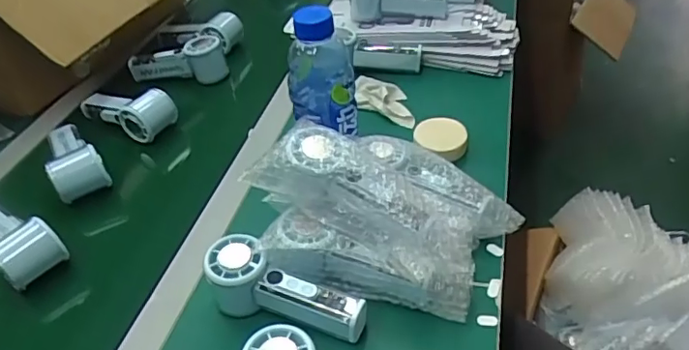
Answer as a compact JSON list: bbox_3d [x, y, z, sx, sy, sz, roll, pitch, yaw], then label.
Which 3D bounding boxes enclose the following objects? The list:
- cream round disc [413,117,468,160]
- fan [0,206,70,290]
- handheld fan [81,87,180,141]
[{"bbox_3d":[0.119,-0.045,0.678,0.060,0.025,0.059,-4,41,4],"label":"cream round disc"},{"bbox_3d":[-0.366,0.059,0.605,0.148,0.050,0.062,30,53,35],"label":"fan"},{"bbox_3d":[-0.311,-0.097,0.783,0.145,0.053,0.068,21,48,29],"label":"handheld fan"}]

